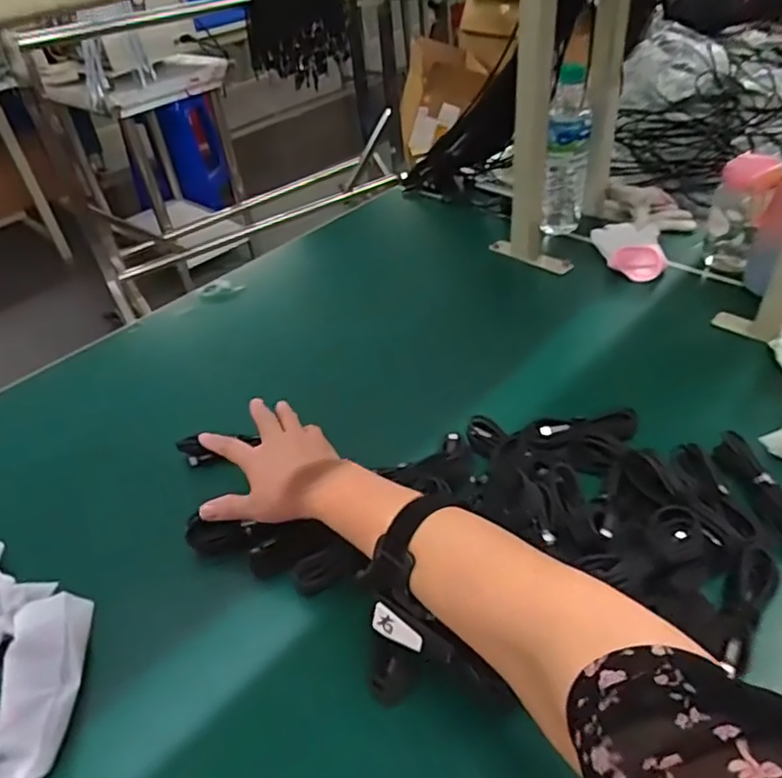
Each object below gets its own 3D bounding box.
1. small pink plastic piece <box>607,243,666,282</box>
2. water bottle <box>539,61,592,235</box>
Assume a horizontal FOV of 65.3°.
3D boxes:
[{"bbox_3d":[0.316,-0.164,0.785,0.065,0.041,0.024,15,45,25],"label":"small pink plastic piece"},{"bbox_3d":[0.244,-0.326,0.845,0.058,0.203,0.074,7,42,17],"label":"water bottle"}]

